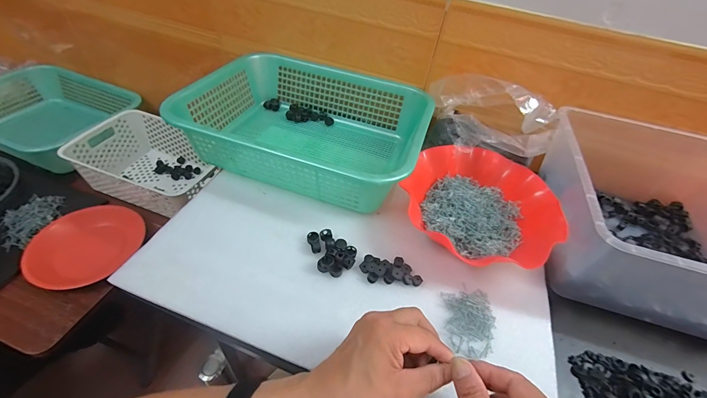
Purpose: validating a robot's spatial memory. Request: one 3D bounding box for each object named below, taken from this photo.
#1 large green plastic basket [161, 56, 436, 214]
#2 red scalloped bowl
[{"bbox_3d":[-0.076,-0.133,0.558,0.387,0.097,0.297,15,47,7],"label":"large green plastic basket"},{"bbox_3d":[0.186,0.012,0.479,0.216,0.058,0.208,4,47,-3],"label":"red scalloped bowl"}]

